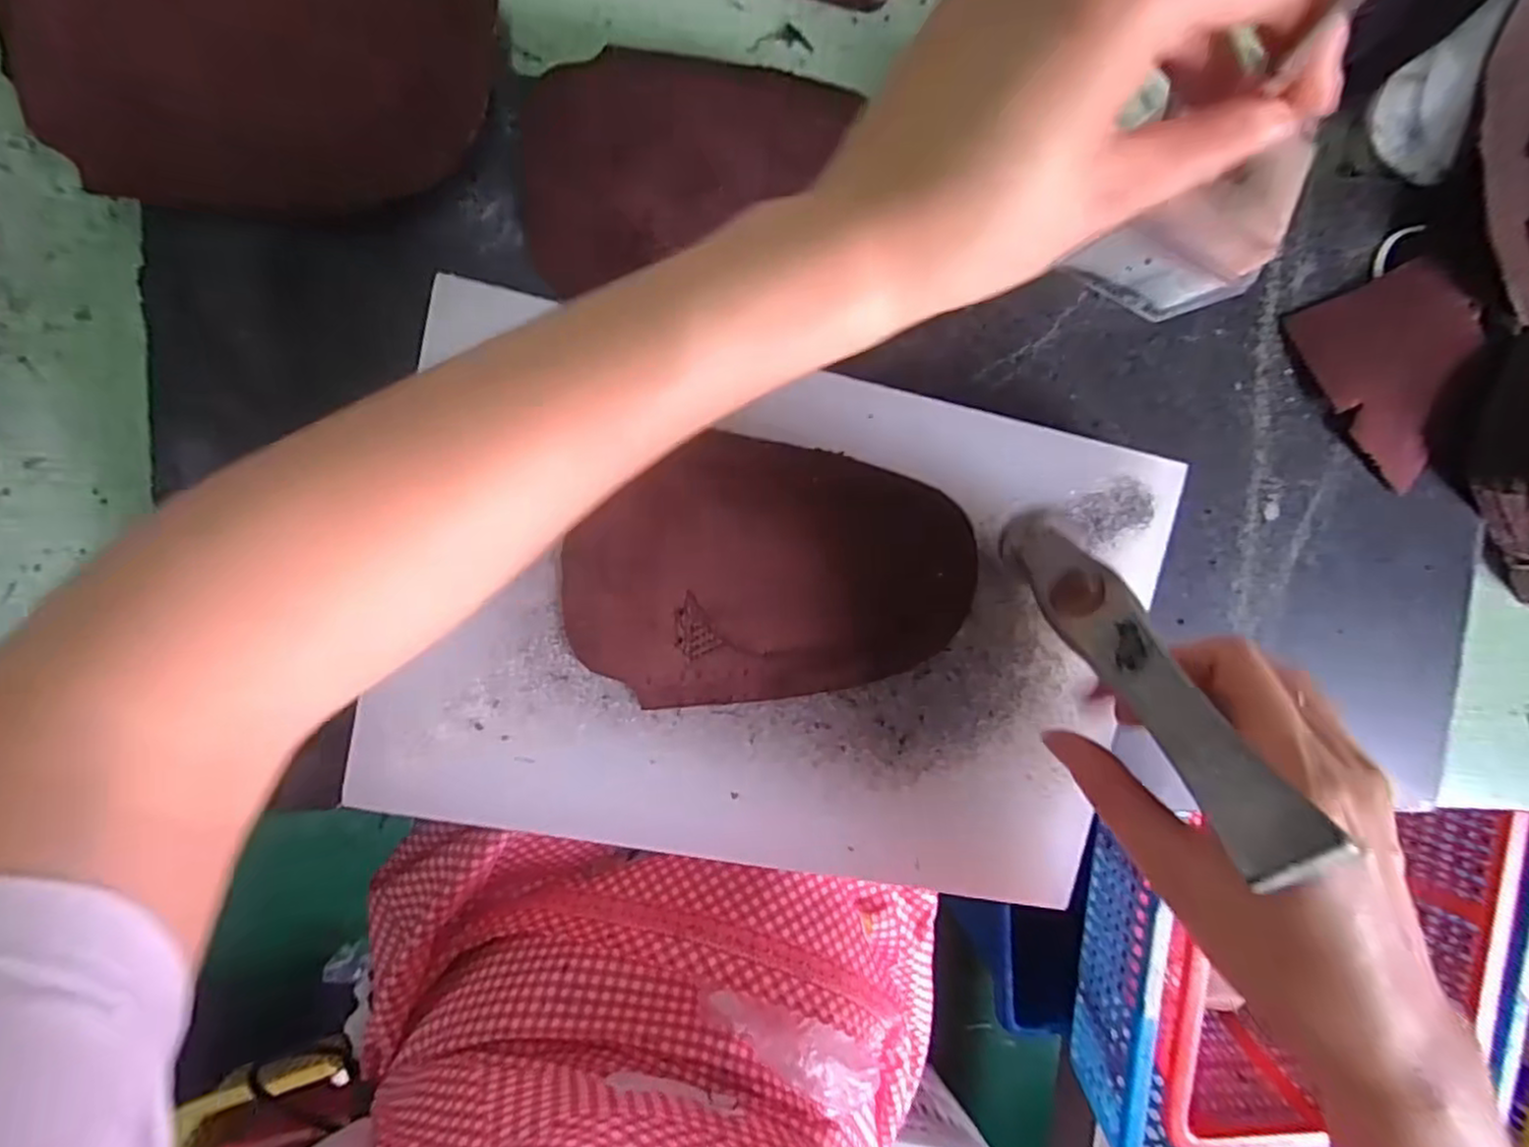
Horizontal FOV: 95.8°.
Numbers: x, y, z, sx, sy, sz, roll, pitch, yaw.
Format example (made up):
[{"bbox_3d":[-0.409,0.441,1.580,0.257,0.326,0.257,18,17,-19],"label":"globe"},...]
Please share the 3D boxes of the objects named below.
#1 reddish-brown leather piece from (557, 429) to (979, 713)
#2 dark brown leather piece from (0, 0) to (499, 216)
[{"bbox_3d":[0.004,0.001,0.266,0.153,0.006,0.097,-2,98,-6],"label":"reddish-brown leather piece"},{"bbox_3d":[-0.192,-0.194,0.255,0.168,0.036,0.124,12,93,-8],"label":"dark brown leather piece"}]

